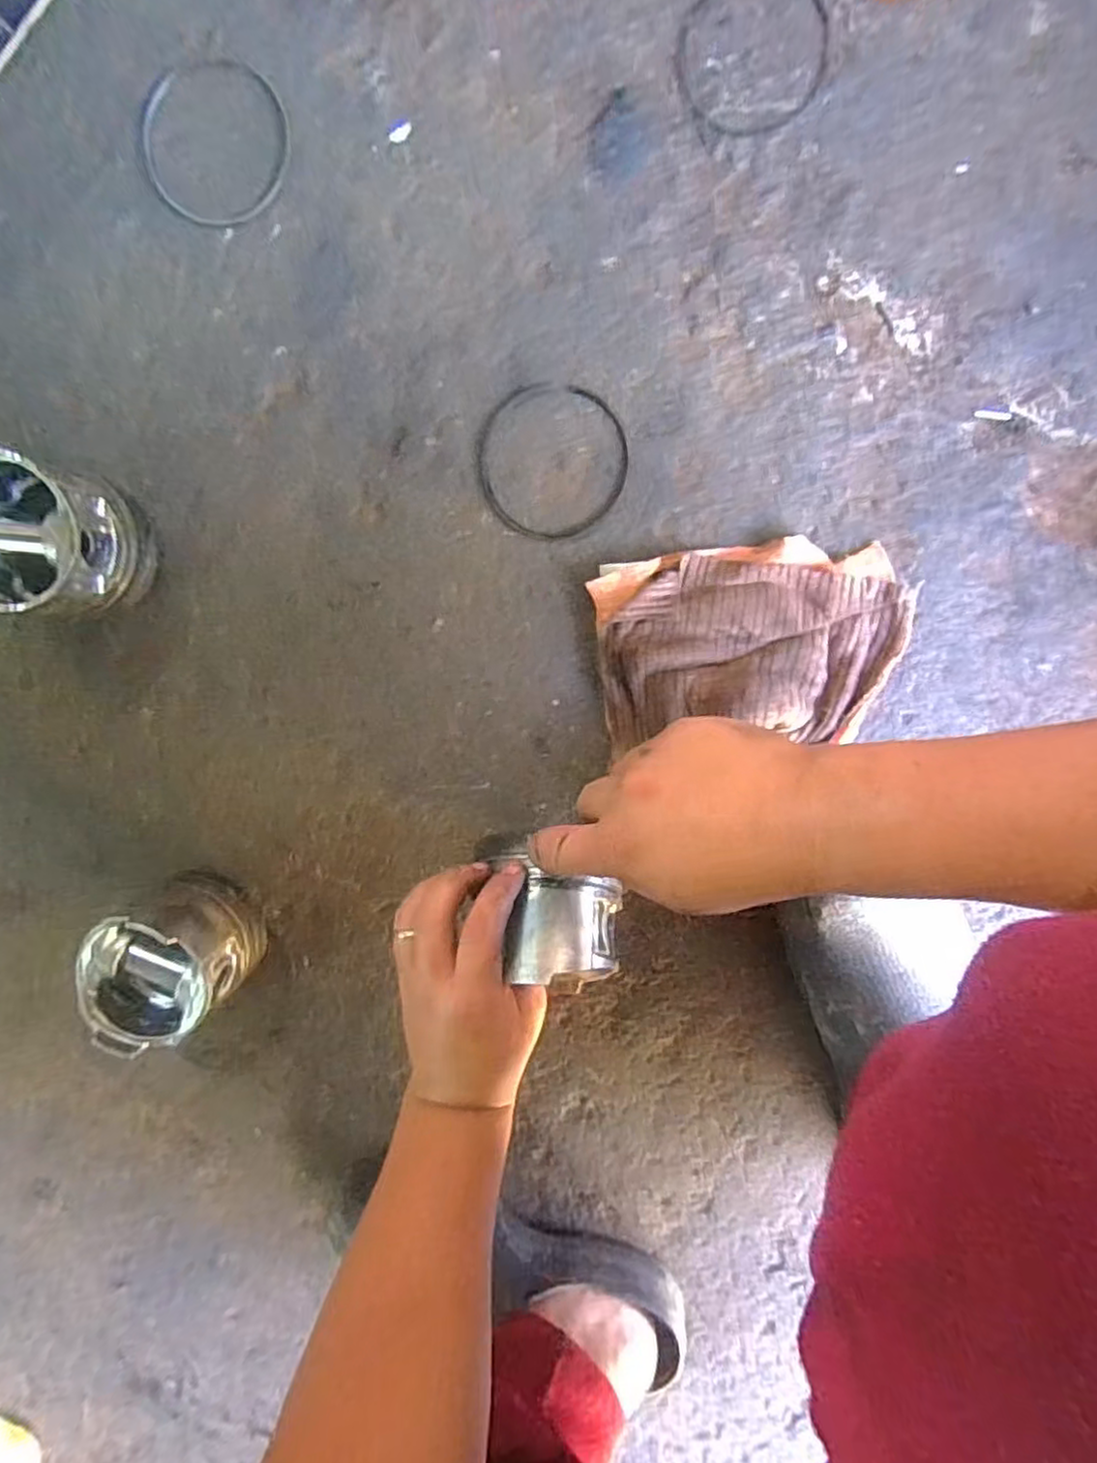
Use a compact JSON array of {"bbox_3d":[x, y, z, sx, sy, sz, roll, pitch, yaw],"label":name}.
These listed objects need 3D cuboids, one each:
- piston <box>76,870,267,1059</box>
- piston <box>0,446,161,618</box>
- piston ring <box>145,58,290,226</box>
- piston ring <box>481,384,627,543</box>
[{"bbox_3d":[-0.263,0.158,0.479,0.094,0.089,0.088,1,98,5],"label":"piston"},{"bbox_3d":[-0.327,-0.124,0.445,0.093,0.080,0.095,0,98,5],"label":"piston"},{"bbox_3d":[-0.213,-0.377,0.436,0.095,0.005,0.097,1,98,5],"label":"piston ring"},{"bbox_3d":[0.003,-0.175,0.444,0.095,0.004,0.095,1,98,5],"label":"piston ring"}]

